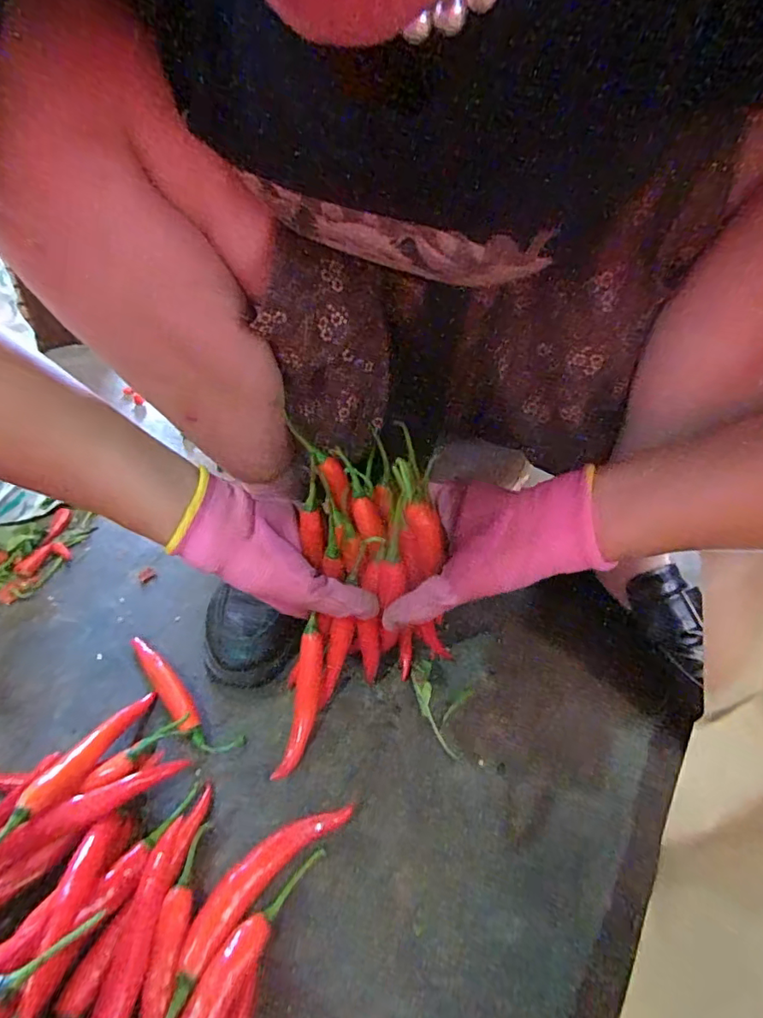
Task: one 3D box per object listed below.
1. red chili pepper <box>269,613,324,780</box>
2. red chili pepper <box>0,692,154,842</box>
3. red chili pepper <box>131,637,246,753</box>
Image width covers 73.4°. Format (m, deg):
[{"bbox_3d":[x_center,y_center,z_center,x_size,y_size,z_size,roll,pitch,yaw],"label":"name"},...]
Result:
[{"bbox_3d":[-0.058,0.140,0.383,0.020,0.014,0.110,6,74,9],"label":"red chili pepper"},{"bbox_3d":[-0.203,0.171,0.339,0.019,0.014,0.149,7,17,11],"label":"red chili pepper"},{"bbox_3d":[-0.168,0.147,0.410,0.146,0.014,0.027,26,44,31],"label":"red chili pepper"}]

